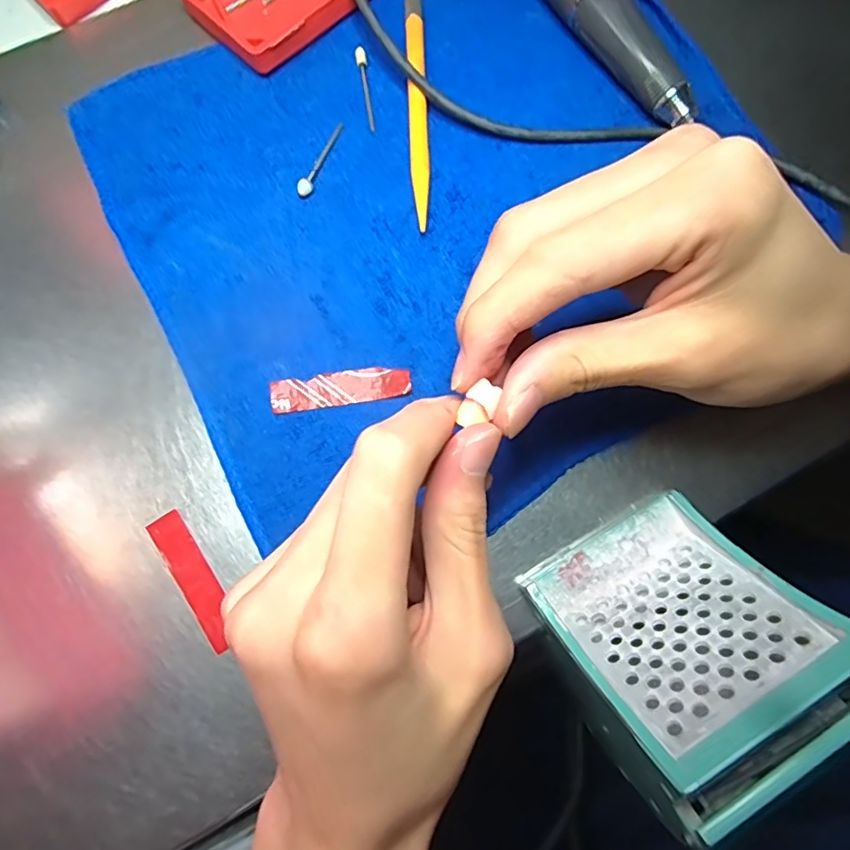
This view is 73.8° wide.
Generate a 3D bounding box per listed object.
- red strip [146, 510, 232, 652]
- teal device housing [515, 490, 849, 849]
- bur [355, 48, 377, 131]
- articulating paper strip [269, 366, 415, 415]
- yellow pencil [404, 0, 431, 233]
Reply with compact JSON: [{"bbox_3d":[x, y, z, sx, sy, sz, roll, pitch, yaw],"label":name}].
[{"bbox_3d":[-0.092,0.061,0.226,0.014,0.004,0.058,-33,80,-7],"label":"red strip"},{"bbox_3d":[0.089,0.073,0.193,0.077,0.066,0.085,-31,79,-7],"label":"teal device housing"},{"bbox_3d":[-0.028,-0.163,0.272,0.005,0.004,0.047,-8,78,-2],"label":"bur"},{"bbox_3d":[-0.036,-0.016,0.240,0.058,0.004,0.015,-9,78,-2],"label":"articulating paper strip"},{"bbox_3d":[-0.003,-0.154,0.268,0.009,0.006,0.134,-2,78,-1],"label":"yellow pencil"}]

